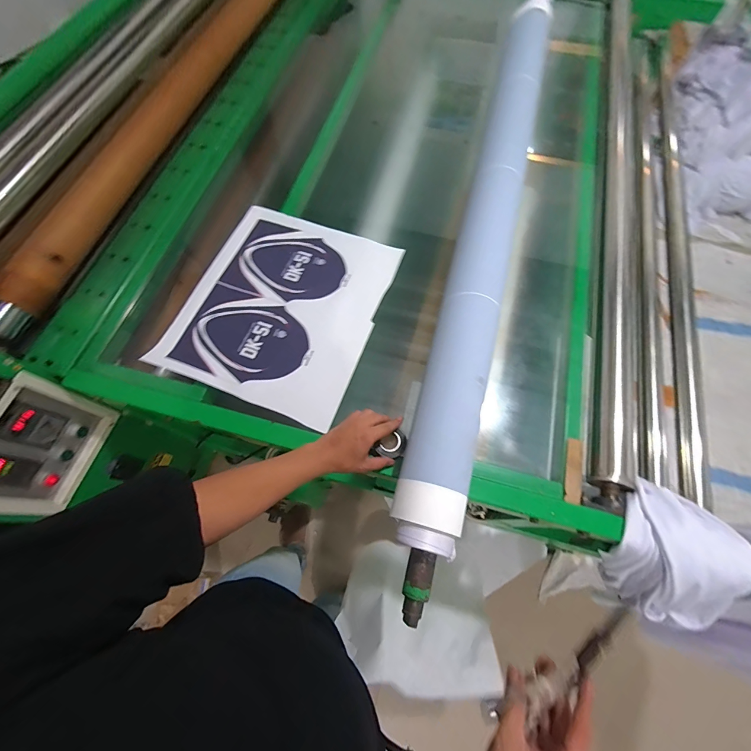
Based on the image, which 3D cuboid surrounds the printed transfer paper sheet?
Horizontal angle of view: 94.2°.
[{"bbox_3d":[-0.200,-0.154,0.755,0.402,0.020,0.437,20,71,8],"label":"printed transfer paper sheet"}]

